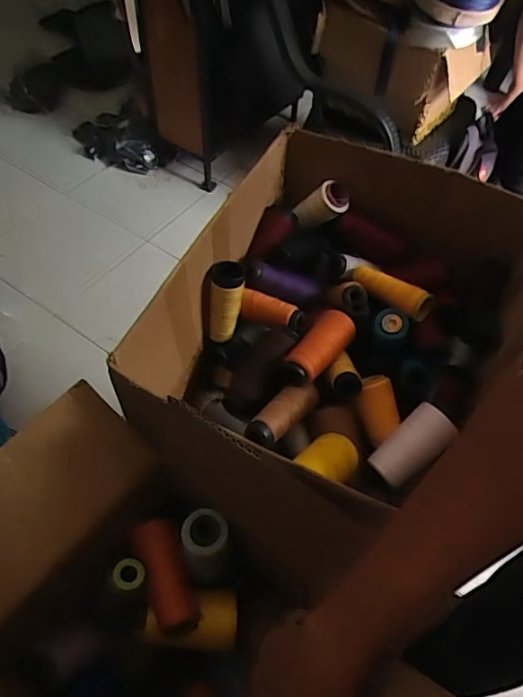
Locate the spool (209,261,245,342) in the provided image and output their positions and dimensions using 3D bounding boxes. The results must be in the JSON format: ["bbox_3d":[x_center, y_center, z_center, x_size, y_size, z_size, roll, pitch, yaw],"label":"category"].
[{"bbox_3d":[-0.045,-0.061,0.638,0.040,0.106,0.040,-2,45,-11],"label":"spool"}]

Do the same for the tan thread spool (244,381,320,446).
[{"bbox_3d":[0.022,0.077,0.584,0.038,0.034,0.109,40,49,22],"label":"tan thread spool"}]

